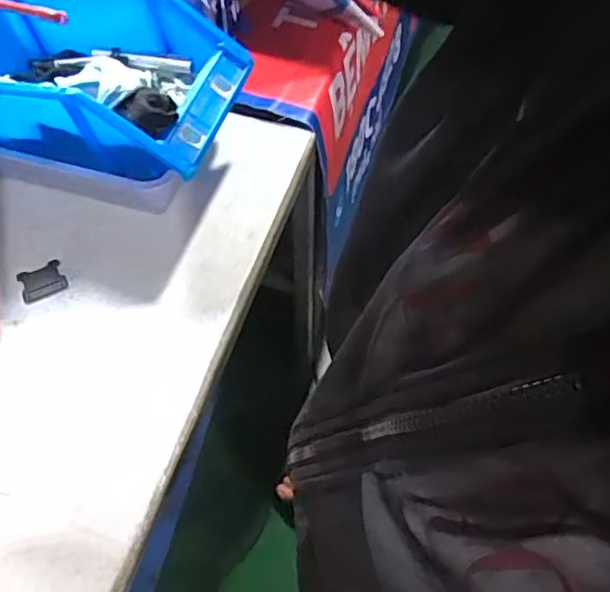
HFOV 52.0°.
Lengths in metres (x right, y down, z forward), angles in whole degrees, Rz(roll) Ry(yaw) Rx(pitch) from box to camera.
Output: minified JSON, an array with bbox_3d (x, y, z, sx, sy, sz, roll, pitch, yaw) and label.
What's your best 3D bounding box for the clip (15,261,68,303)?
[{"bbox_3d":[-0.305,-0.016,0.727,0.050,0.005,0.045,-26,66,-17],"label":"clip"}]

